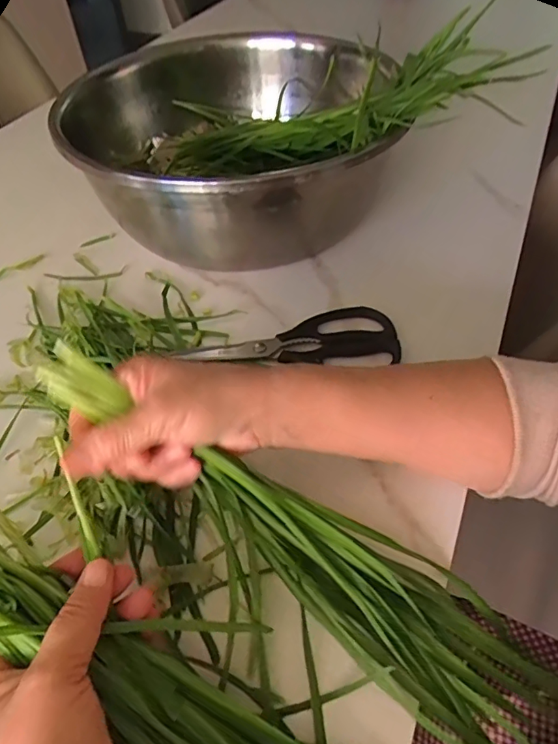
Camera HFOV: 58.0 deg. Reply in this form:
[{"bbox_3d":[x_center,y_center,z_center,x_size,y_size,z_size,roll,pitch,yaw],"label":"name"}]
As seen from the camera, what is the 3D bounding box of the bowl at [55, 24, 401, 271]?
[{"bbox_3d":[-0.027,-0.254,0.568,0.316,0.145,0.333,-1,49,2],"label":"bowl"}]

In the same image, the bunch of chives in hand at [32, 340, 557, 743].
[{"bbox_3d":[0.024,0.110,0.297,0.378,0.041,0.075,38,58,3],"label":"bunch of chives in hand"}]

